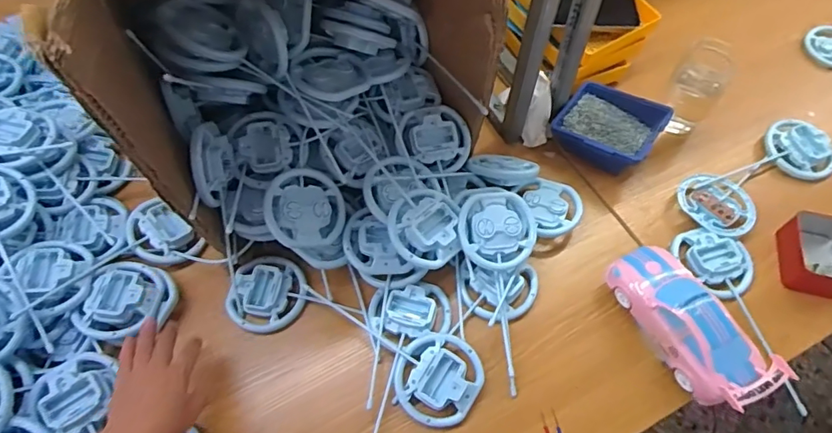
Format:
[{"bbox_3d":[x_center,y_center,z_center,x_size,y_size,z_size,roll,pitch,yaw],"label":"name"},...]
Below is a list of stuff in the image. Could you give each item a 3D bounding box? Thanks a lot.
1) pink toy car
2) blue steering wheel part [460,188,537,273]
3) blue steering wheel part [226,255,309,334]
[{"bbox_3d":[0.326,0.124,0.616,0.089,0.064,0.209,-24,61,-11],"label":"pink toy car"},{"bbox_3d":[0.107,0.016,0.682,0.101,0.023,0.105,9,84,-12],"label":"blue steering wheel part"},{"bbox_3d":[-0.202,0.105,0.704,0.099,0.031,0.107,0,60,0],"label":"blue steering wheel part"}]

